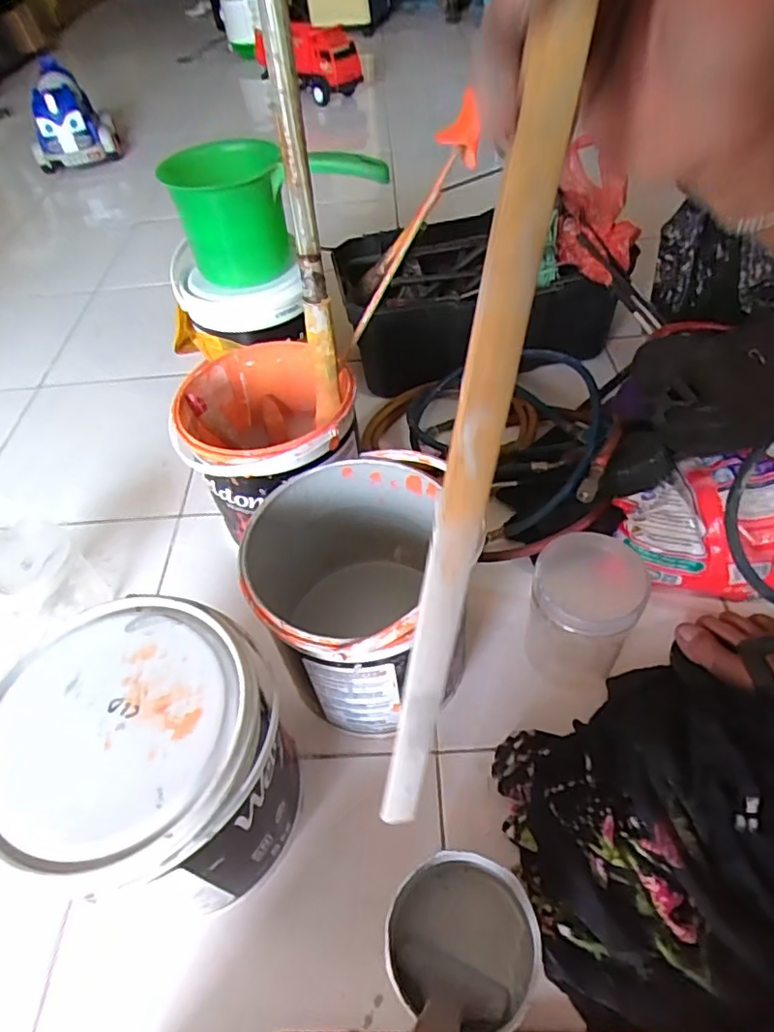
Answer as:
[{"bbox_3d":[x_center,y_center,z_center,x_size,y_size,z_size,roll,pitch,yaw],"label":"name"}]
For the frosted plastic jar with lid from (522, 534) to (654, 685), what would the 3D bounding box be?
[{"bbox_3d":[0.171,0.089,0.510,0.088,0.128,0.083,-3,49,4],"label":"frosted plastic jar with lid"}]

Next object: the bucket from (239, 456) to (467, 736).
[{"bbox_3d":[-0.024,0.080,0.514,0.176,0.206,0.191,-3,49,4],"label":"bucket"}]

